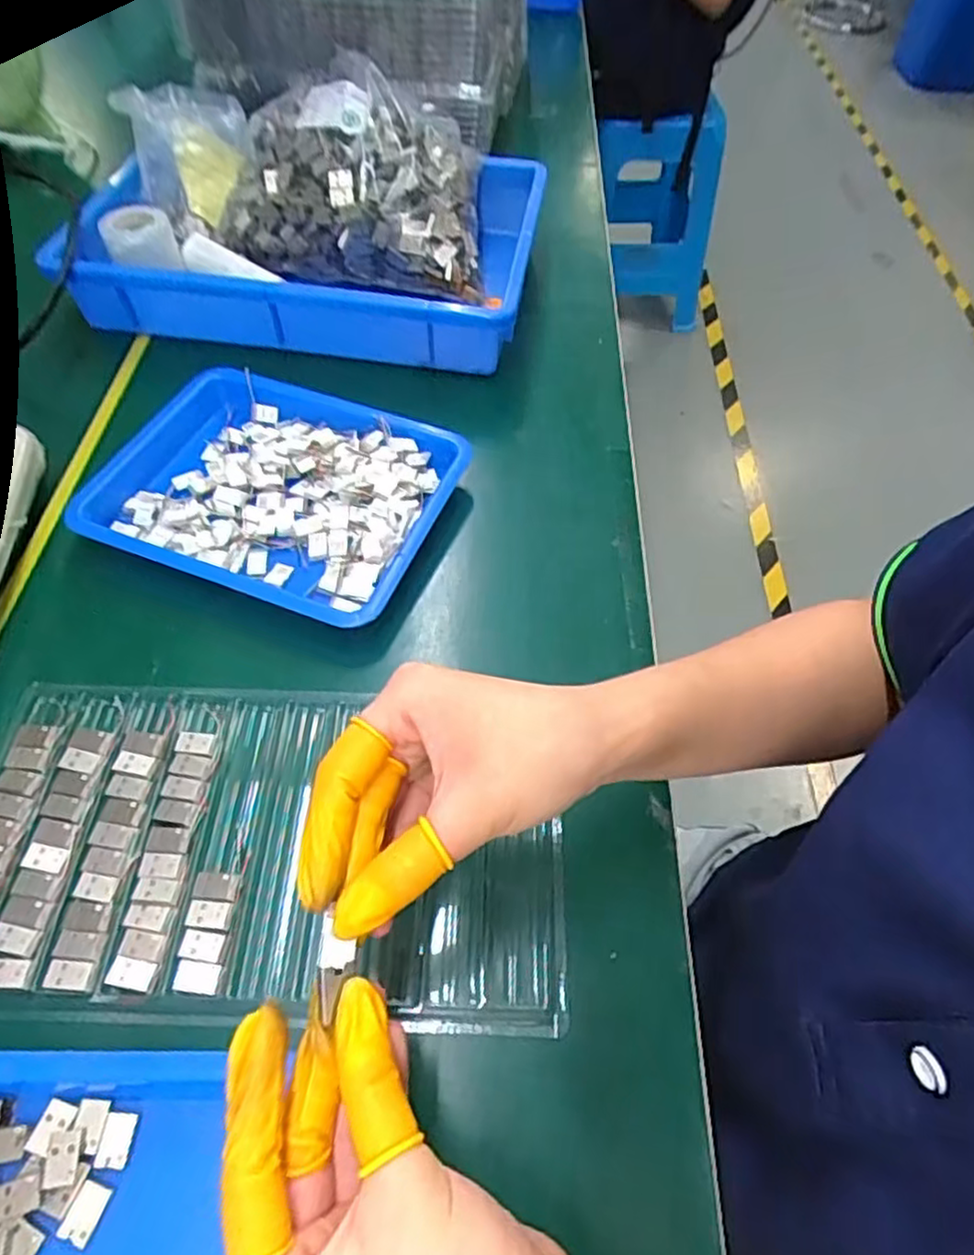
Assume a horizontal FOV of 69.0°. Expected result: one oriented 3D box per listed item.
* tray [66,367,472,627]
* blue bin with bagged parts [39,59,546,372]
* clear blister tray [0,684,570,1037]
[{"bbox_3d":[-0.140,-0.093,0.469,0.217,0.032,0.170,20,56,9],"label":"tray"},{"bbox_3d":[-0.139,-0.342,0.588,0.351,0.118,0.249,9,55,1],"label":"blue bin with bagged parts"},{"bbox_3d":[-0.108,0.104,0.352,0.289,0.012,0.158,4,55,-2],"label":"clear blister tray"}]

